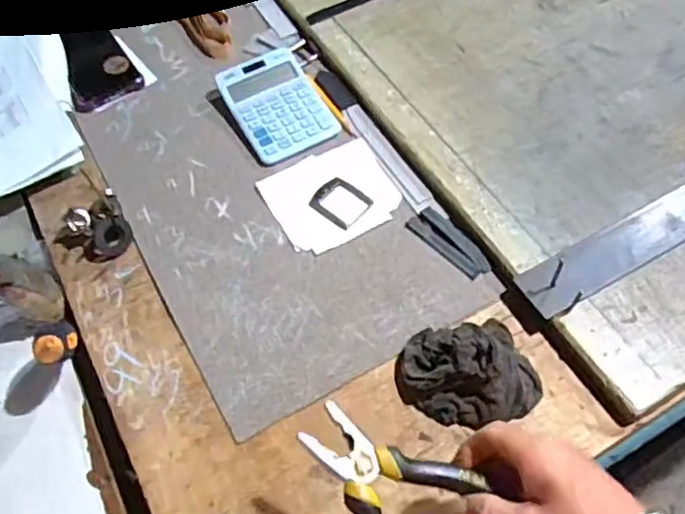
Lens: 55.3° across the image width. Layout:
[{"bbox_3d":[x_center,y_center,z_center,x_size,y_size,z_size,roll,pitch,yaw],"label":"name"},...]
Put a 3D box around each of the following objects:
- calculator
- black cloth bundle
[{"bbox_3d":[-0.073,-0.174,0.738,0.096,0.020,0.140,-26,60,-10],"label":"calculator"},{"bbox_3d":[0.105,0.093,0.549,0.110,0.053,0.089,-12,59,-2],"label":"black cloth bundle"}]

